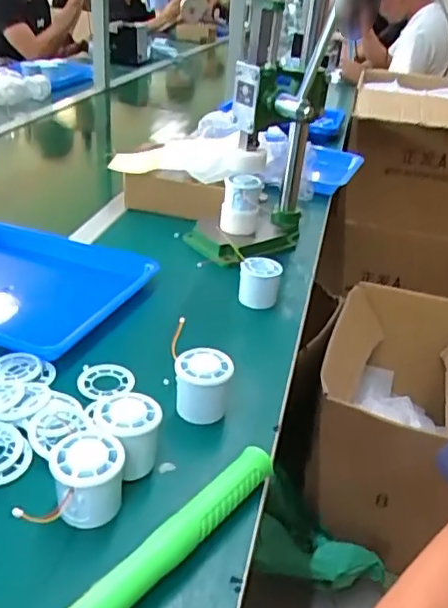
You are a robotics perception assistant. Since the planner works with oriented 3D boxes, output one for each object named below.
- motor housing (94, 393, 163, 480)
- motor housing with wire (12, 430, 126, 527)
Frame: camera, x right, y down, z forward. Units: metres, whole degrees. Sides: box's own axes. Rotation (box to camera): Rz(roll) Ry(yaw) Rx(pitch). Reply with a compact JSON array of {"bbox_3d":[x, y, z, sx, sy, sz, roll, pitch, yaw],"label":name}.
[{"bbox_3d":[-0.086,0.118,0.520,0.058,0.061,0.058,-2,31,-11],"label":"motor housing"},{"bbox_3d":[-0.123,0.145,0.473,0.077,0.062,0.051,0,31,-9],"label":"motor housing with wire"}]

